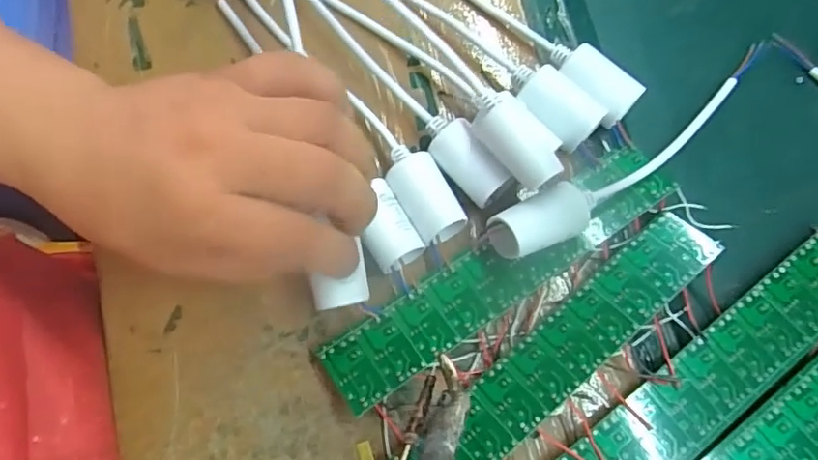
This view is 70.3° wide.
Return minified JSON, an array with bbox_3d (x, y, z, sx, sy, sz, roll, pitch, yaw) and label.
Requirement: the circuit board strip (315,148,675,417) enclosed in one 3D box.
[{"bbox_3d":[0.047,0.022,0.300,0.197,0.019,0.036,-33,79,-9],"label":"circuit board strip"}]

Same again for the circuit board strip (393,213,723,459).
[{"bbox_3d":[0.070,0.065,0.288,0.202,0.008,0.036,-40,58,-11],"label":"circuit board strip"}]

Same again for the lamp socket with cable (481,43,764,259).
[{"bbox_3d":[0.129,-0.042,0.318,0.207,0.029,0.029,-31,78,-22],"label":"lamp socket with cable"}]

